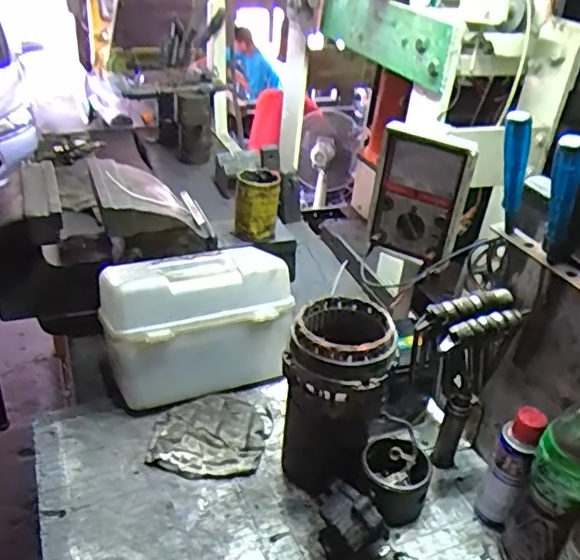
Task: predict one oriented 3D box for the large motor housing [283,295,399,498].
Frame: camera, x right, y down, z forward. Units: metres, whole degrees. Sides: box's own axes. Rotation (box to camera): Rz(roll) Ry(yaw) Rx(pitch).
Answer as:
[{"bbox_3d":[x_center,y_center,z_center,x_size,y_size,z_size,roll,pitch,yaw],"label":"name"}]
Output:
[{"bbox_3d":[0.058,0.150,0.768,0.124,0.233,0.126,9,32,8],"label":"large motor housing"}]

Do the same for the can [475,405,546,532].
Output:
[{"bbox_3d":[0.260,0.232,0.725,0.044,0.176,0.045,17,34,20],"label":"can"}]

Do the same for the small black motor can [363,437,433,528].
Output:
[{"bbox_3d":[0.135,0.257,0.766,0.084,0.074,0.091,3,31,-2],"label":"small black motor can"}]

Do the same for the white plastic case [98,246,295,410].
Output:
[{"bbox_3d":[-0.142,0.065,0.928,0.270,0.185,0.147,-6,33,-17],"label":"white plastic case"}]

